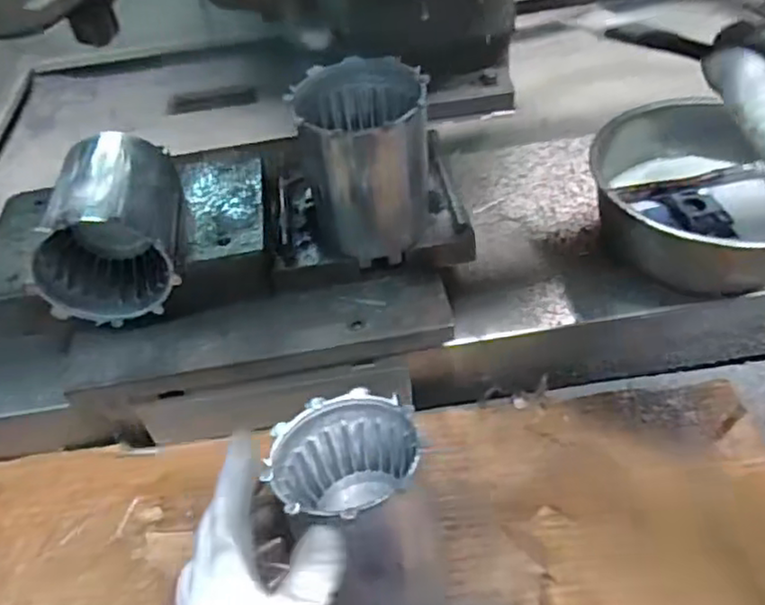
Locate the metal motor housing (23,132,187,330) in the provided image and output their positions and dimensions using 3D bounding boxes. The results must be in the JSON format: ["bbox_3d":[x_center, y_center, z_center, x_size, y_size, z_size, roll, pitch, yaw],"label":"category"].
[{"bbox_3d":[-0.197,-0.061,0.501,0.089,0.087,0.123,-8,48,0],"label":"metal motor housing"}]

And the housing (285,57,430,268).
[{"bbox_3d":[-0.014,-0.103,0.496,0.095,0.112,0.085,-2,48,5],"label":"housing"}]

